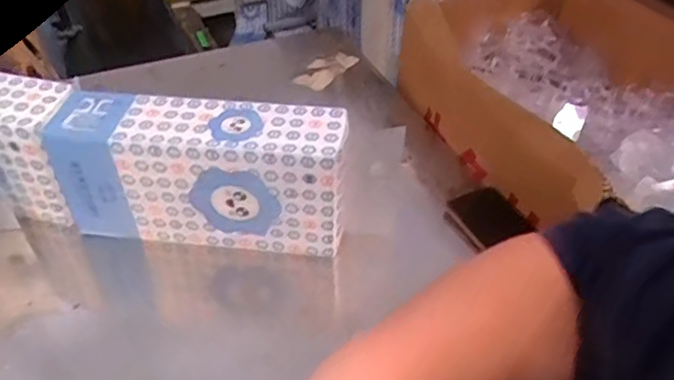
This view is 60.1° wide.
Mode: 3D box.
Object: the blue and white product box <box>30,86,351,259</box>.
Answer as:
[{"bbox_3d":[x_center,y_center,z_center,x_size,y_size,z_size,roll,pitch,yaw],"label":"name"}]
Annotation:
[{"bbox_3d":[-0.152,-0.018,0.680,0.313,0.151,0.085,4,42,4],"label":"blue and white product box"}]

